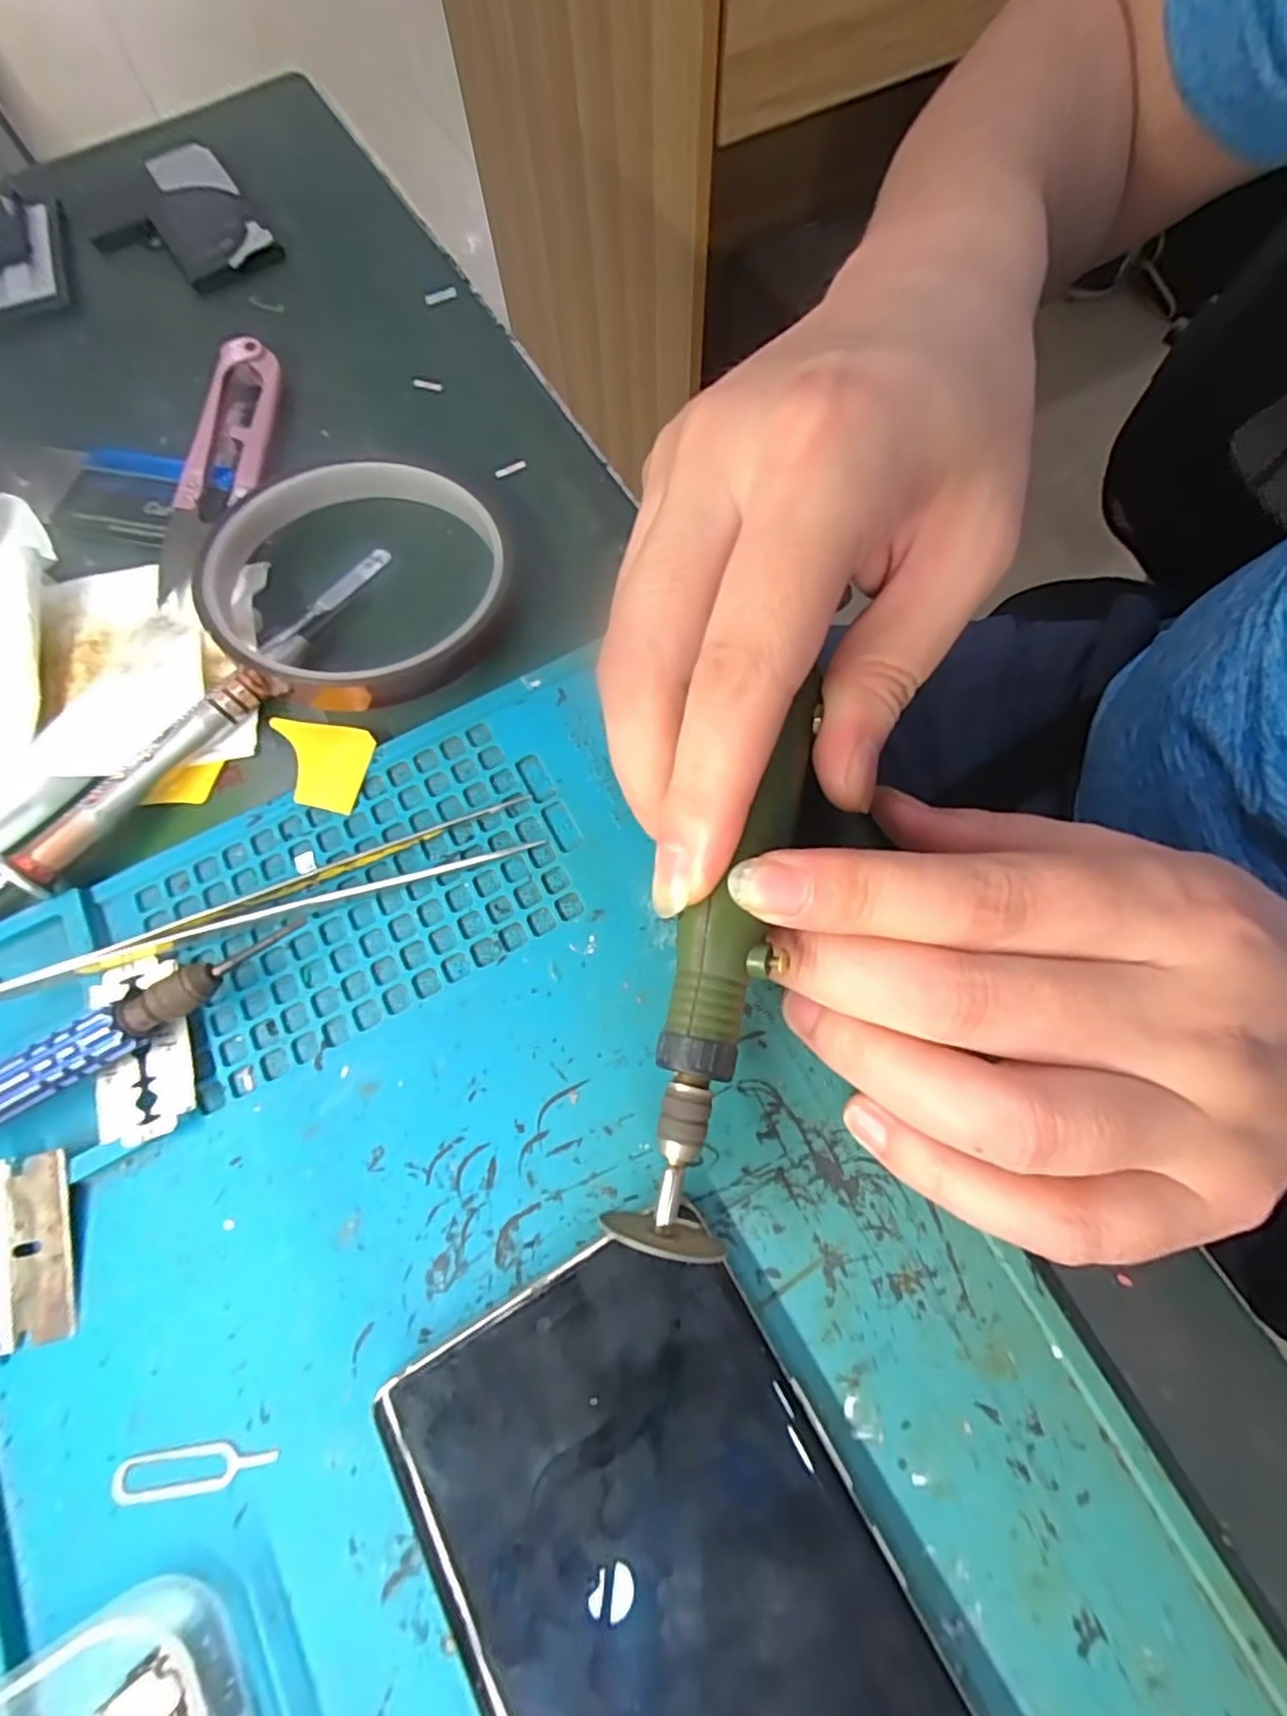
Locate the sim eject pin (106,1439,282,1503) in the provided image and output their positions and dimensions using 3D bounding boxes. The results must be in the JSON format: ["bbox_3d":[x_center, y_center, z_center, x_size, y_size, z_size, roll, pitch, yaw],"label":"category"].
[{"bbox_3d":[-0.091,0.124,0.130,0.033,0.004,0.008,-11,62,-1],"label":"sim eject pin"}]

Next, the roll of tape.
[{"bbox_3d":[-0.080,-0.080,0.185,0.084,0.019,0.091,-1,72,2],"label":"roll of tape"}]

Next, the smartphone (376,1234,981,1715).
[{"bbox_3d":[0.018,0.155,0.111,0.074,0.012,0.160,-30,73,-8],"label":"smartphone"}]

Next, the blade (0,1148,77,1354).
[{"bbox_3d":[-0.136,0.086,0.140,0.020,0.004,0.038,-12,80,-4],"label":"blade"}]

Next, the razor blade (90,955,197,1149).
[{"bbox_3d":[-0.121,0.046,0.153,0.021,0.004,0.042,-20,73,-9],"label":"razor blade"}]

